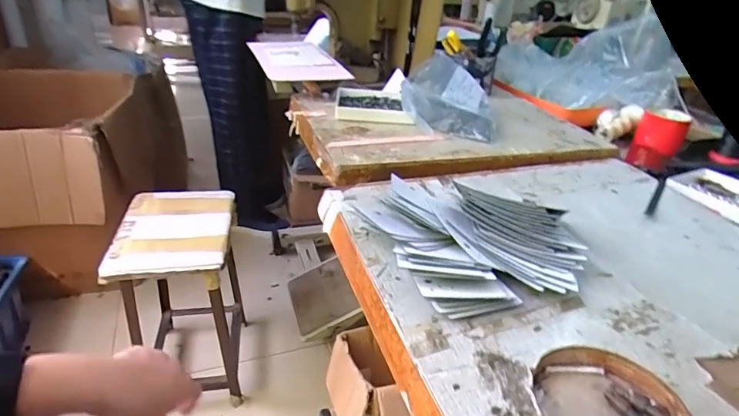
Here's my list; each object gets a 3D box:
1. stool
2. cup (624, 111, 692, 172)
[{"bbox_3d":[-0.446,0.223,1.121,0.234,0.457,0.330,-6,32,-14],"label":"stool"},{"bbox_3d":[0.592,-0.139,0.928,0.084,0.103,0.089,22,36,29],"label":"cup"}]

